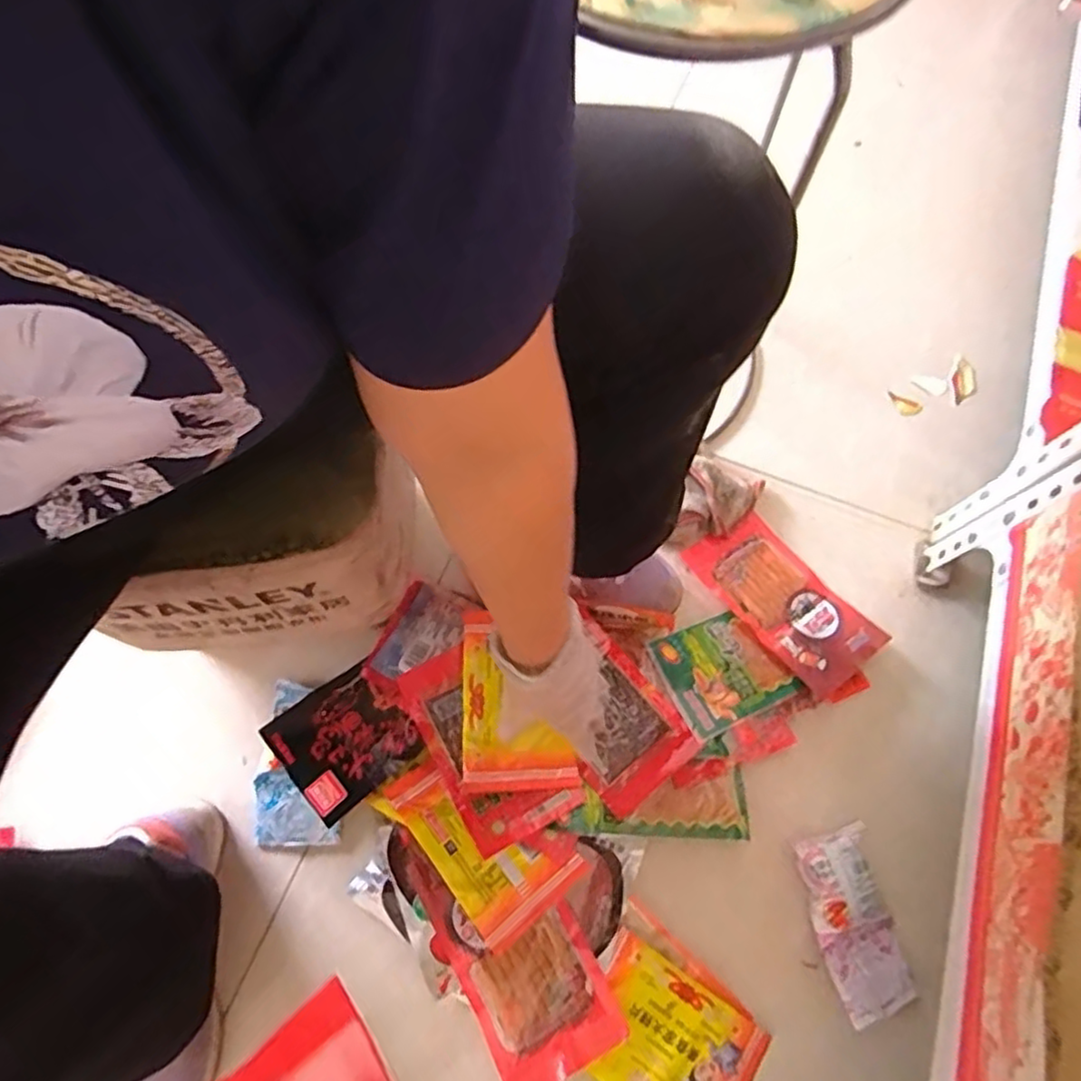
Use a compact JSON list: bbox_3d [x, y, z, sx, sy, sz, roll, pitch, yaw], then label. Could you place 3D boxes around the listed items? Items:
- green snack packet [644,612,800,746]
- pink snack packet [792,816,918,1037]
[{"bbox_3d":[0.176,0.126,0.638,0.115,0.018,0.100,-24,71,-10],"label":"green snack packet"},{"bbox_3d":[0.270,0.326,0.560,0.068,0.024,0.136,-13,69,-6],"label":"pink snack packet"}]

